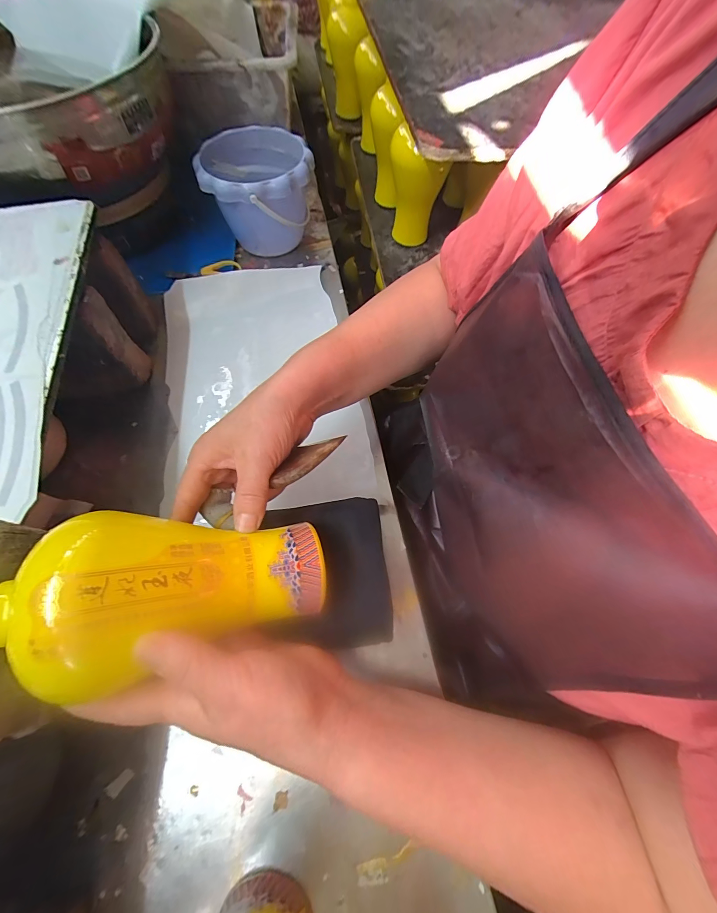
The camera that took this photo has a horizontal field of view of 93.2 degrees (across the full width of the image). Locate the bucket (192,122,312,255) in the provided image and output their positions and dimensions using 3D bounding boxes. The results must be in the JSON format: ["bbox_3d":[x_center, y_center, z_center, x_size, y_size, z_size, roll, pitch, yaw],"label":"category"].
[{"bbox_3d":[-0.144,-0.386,0.509,0.148,0.112,0.159,1,64,-2],"label":"bucket"}]

